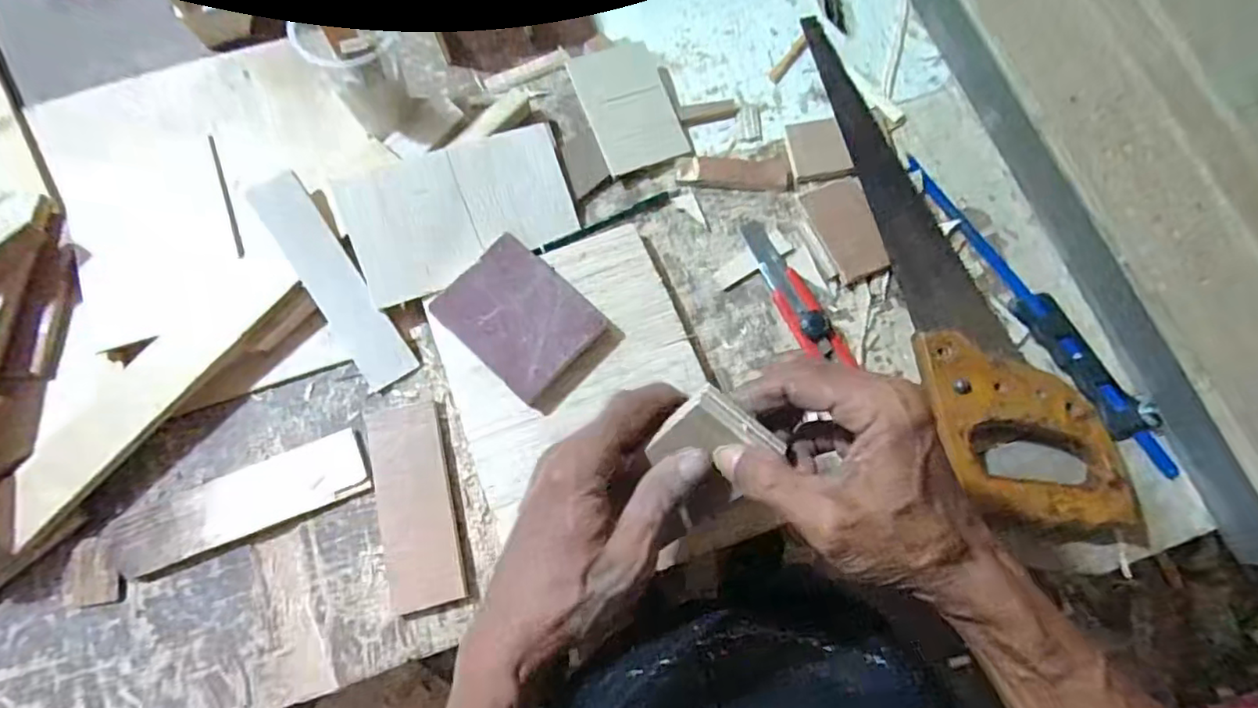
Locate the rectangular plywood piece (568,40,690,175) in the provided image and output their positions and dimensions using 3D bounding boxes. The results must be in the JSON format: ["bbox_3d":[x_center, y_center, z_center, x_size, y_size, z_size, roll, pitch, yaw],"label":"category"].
[{"bbox_3d":[0.000,-0.199,0.484,0.068,0.004,0.100,-22,87,-8],"label":"rectangular plywood piece"}]

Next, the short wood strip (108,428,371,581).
[{"bbox_3d":[-0.268,0.104,0.417,0.171,0.007,0.051,-23,74,-8],"label":"short wood strip"}]

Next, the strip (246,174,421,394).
[{"bbox_3d":[-0.211,-0.051,0.433,0.037,0.011,0.160,-31,98,-10],"label":"strip"}]

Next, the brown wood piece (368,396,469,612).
[{"bbox_3d":[-0.147,0.101,0.413,0.050,0.009,0.136,-13,72,-5],"label":"brown wood piece"}]

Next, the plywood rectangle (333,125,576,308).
[{"bbox_3d":[-0.123,-0.107,0.450,0.160,0.006,0.095,-21,92,-13],"label":"plywood rectangle"}]

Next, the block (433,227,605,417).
[{"bbox_3d":[-0.077,-0.026,0.426,0.101,0.023,0.078,42,76,12],"label":"block"}]

